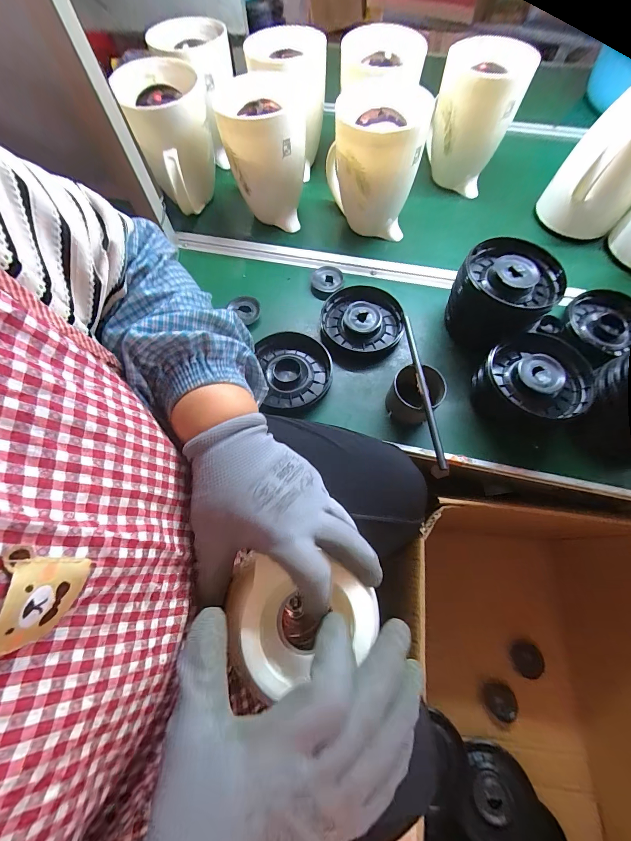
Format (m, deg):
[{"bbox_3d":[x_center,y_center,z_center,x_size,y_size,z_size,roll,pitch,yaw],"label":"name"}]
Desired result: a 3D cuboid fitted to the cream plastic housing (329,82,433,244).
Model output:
[{"bbox_3d":[0.098,-0.426,0.556,0.147,0.188,0.141,18,67,8],"label":"cream plastic housing"}]

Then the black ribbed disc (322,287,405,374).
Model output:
[{"bbox_3d":[0.080,-0.159,0.540,0.137,0.033,0.144,0,66,0],"label":"black ribbed disc"}]

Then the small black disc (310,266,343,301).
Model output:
[{"bbox_3d":[0.019,-0.246,0.578,0.057,0.019,0.071,7,66,3],"label":"small black disc"}]

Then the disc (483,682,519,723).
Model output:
[{"bbox_3d":[0.386,0.586,0.664,0.057,0.015,0.061,-18,40,18],"label":"disc"}]

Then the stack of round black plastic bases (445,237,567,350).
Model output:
[{"bbox_3d":[0.281,-0.185,0.498,0.141,0.112,0.128,32,70,14],"label":"stack of round black plastic bases"}]

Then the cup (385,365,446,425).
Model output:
[{"bbox_3d":[0.148,-0.040,0.477,0.071,0.063,0.071,0,66,0],"label":"cup"}]

